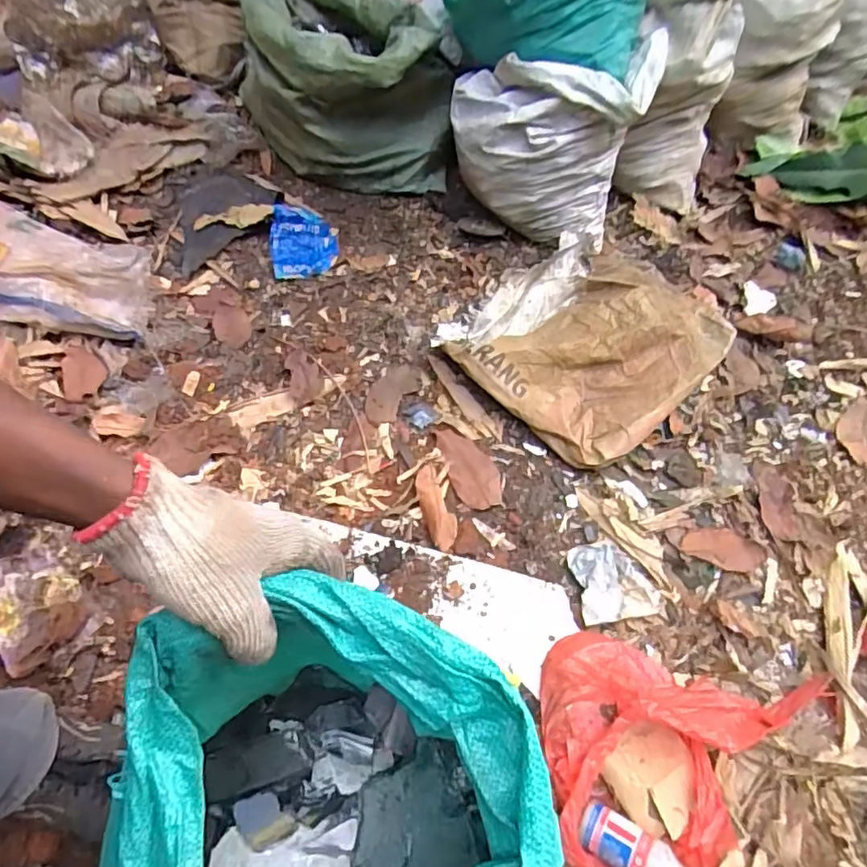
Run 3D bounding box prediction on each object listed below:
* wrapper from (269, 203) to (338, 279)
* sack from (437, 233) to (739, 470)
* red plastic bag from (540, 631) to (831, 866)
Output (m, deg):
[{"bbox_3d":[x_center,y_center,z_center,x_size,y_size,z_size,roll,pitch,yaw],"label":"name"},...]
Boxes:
[{"bbox_3d":[-0.255,-0.378,1.156,0.128,0.050,0.151,-14,62,-2],"label":"wrapper"},{"bbox_3d":[0.268,-0.175,1.011,0.430,0.089,0.373,-41,67,-15],"label":"sack"},{"bbox_3d":[0.278,0.369,0.663,0.328,0.073,0.255,11,64,10],"label":"red plastic bag"}]

